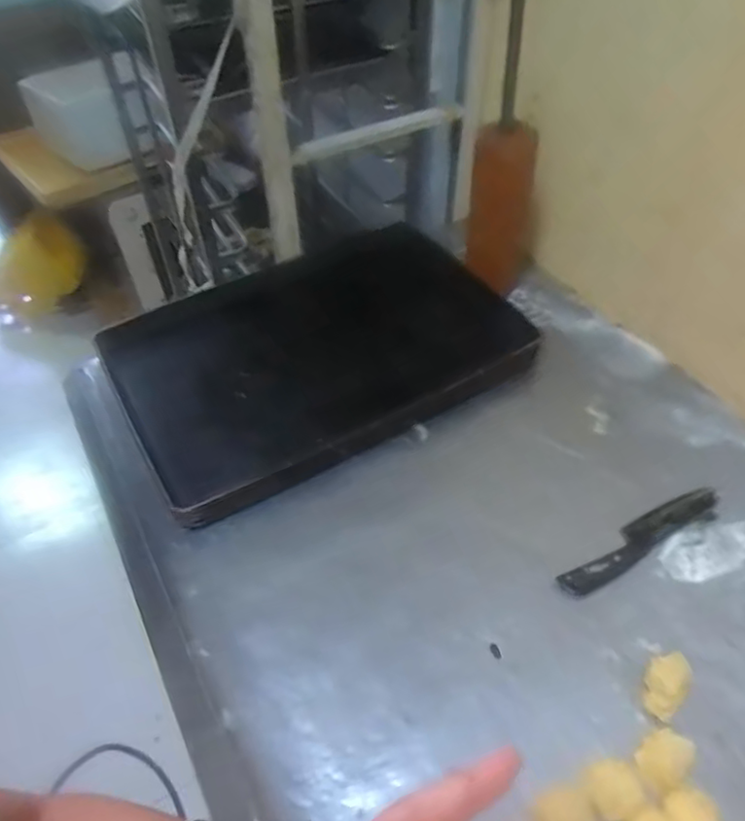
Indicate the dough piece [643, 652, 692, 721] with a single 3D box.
[{"bbox_3d":[0.293,0.277,0.635,0.033,0.040,0.059,24,53,21],"label":"dough piece"}]

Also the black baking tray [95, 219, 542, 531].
[{"bbox_3d":[-0.083,-0.099,0.924,0.547,0.041,0.376,-27,61,-16],"label":"black baking tray"}]

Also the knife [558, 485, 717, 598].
[{"bbox_3d":[0.328,0.154,0.760,0.246,0.008,0.047,-23,52,-18],"label":"knife"}]

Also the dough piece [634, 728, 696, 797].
[{"bbox_3d":[0.277,0.333,0.599,0.066,0.029,0.041,-32,55,-24],"label":"dough piece"}]

